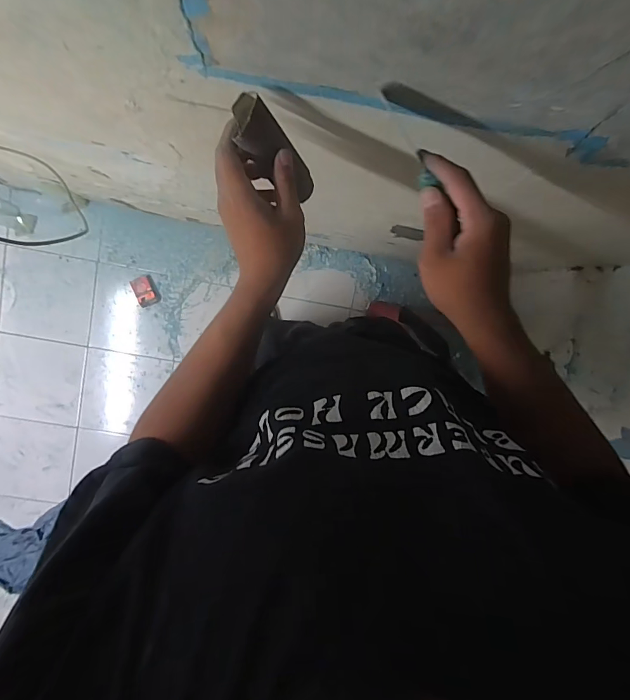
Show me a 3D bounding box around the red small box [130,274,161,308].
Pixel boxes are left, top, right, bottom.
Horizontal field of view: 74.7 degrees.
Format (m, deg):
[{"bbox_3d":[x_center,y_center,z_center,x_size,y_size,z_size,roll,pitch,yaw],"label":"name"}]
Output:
[{"bbox_3d":[-0.604,-0.211,1.477,0.078,0.022,0.102,-23,99,-1],"label":"red small box"}]

